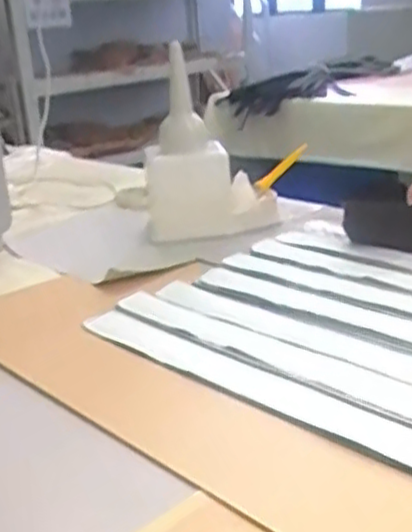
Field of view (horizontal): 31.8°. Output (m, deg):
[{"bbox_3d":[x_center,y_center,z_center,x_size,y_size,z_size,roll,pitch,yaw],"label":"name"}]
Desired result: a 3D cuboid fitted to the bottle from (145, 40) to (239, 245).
[{"bbox_3d":[-0.035,-0.204,1.285,0.156,0.297,0.079,-6,19,-4],"label":"bottle"}]

